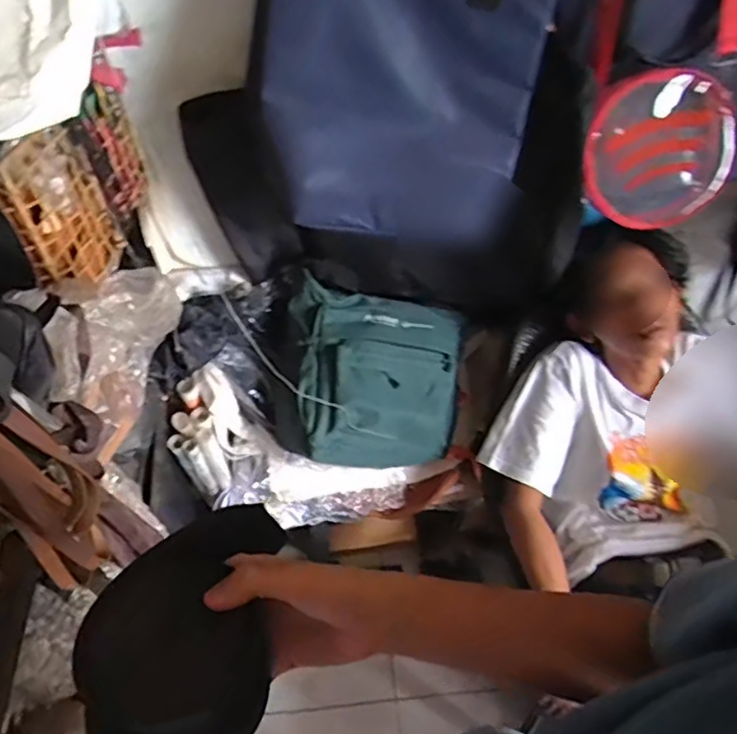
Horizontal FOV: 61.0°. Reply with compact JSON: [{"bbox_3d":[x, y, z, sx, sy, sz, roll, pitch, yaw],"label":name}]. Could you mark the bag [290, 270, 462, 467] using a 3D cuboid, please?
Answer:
[{"bbox_3d":[0.018,0.029,1.198,0.332,0.140,0.314,3,75,-21],"label":"bag"}]

